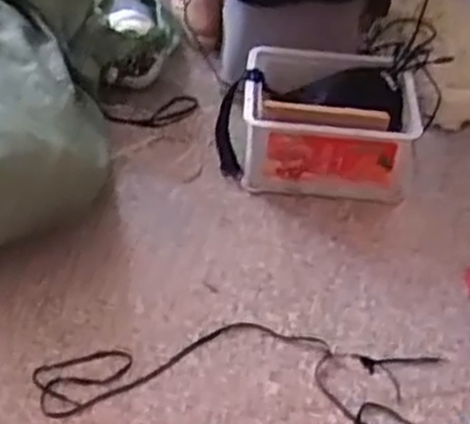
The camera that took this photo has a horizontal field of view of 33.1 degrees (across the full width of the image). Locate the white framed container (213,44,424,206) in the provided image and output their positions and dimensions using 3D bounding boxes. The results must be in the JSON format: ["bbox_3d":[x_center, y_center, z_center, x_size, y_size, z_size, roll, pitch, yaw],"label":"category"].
[{"bbox_3d":[0.157,-0.168,1.447,0.371,0.167,0.253,9,43,5],"label":"white framed container"}]

